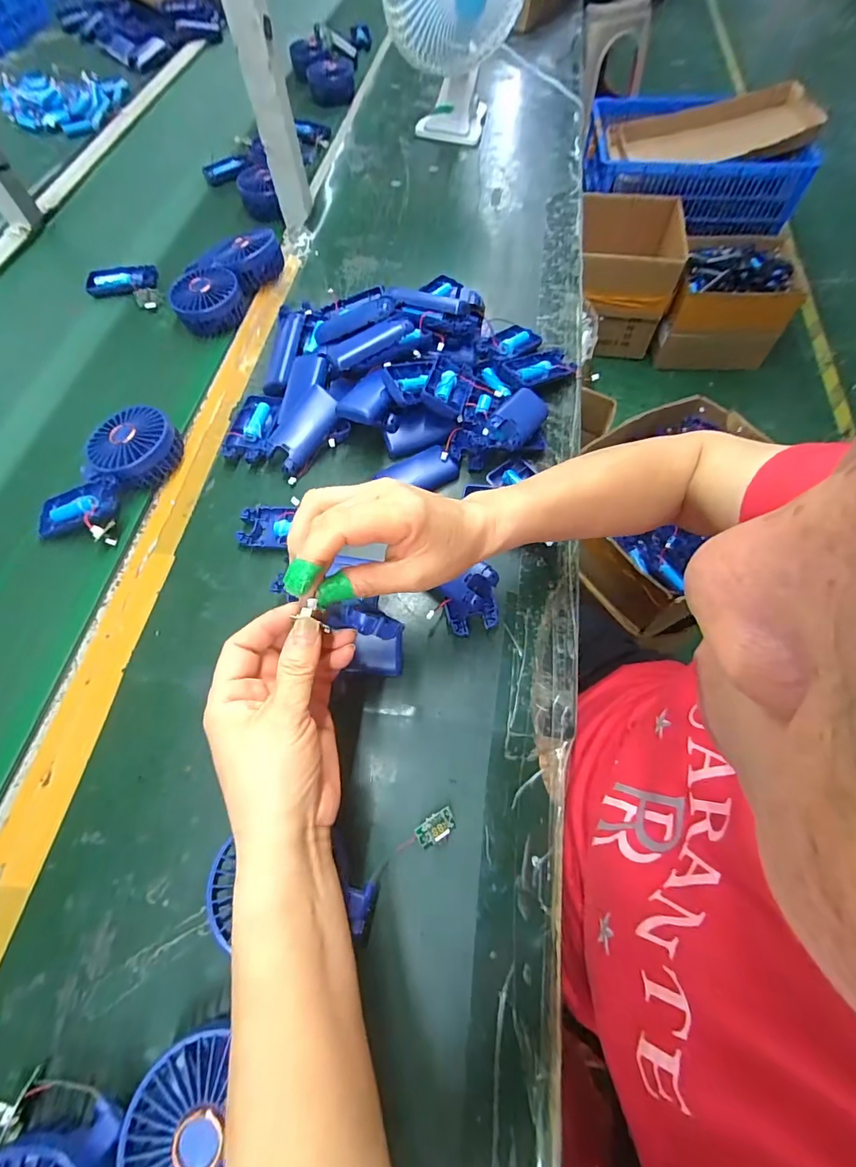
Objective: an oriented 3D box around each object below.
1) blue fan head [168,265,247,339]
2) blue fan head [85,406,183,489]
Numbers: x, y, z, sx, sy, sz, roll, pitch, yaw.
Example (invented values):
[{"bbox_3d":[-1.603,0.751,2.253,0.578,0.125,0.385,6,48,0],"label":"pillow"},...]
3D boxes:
[{"bbox_3d":[-0.291,-0.380,0.604,0.087,0.034,0.104,-22,67,-11],"label":"blue fan head"},{"bbox_3d":[-0.311,-0.143,0.488,0.079,0.037,0.083,0,65,-1],"label":"blue fan head"}]

